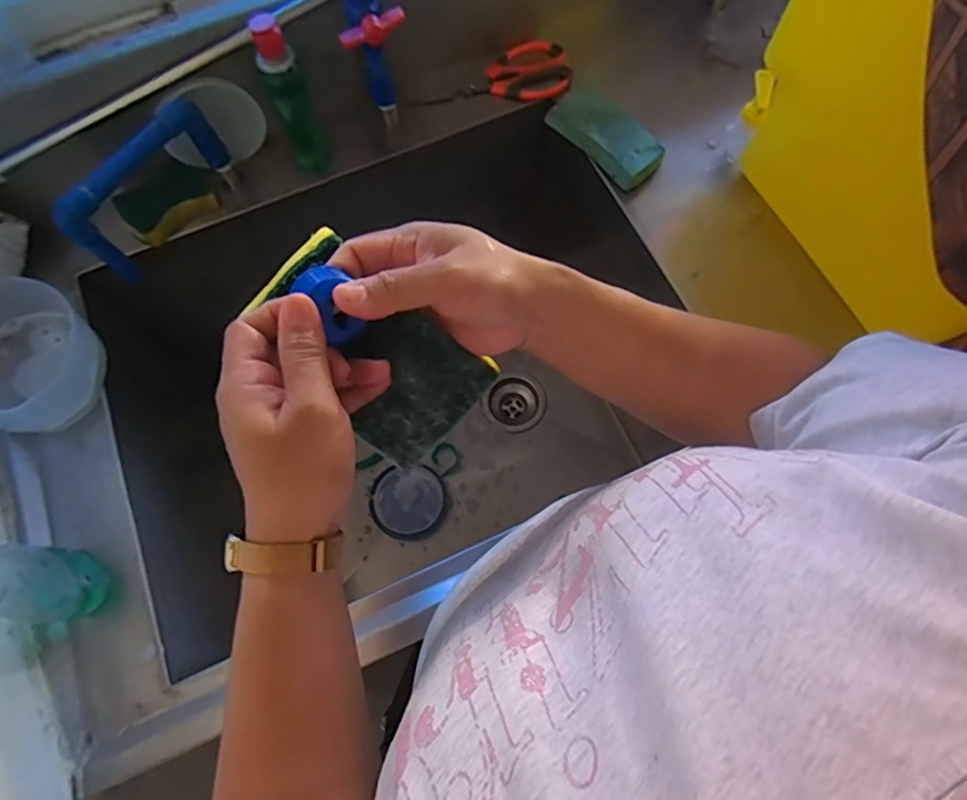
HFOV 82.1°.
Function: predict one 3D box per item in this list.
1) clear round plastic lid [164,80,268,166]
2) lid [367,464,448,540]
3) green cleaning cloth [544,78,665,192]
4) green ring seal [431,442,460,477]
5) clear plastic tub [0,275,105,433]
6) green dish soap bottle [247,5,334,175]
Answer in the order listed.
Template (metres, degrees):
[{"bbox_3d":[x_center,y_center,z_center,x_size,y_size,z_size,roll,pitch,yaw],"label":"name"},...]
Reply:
[{"bbox_3d":[-0.297,-0.305,0.613,0.105,0.087,0.015,-19,58,-16],"label":"clear round plastic lid"},{"bbox_3d":[-0.122,0.164,0.900,0.120,0.019,0.111,-1,71,2],"label":"lid"},{"bbox_3d":[0.143,-0.309,0.650,0.061,0.033,0.143,-39,74,-10],"label":"green cleaning cloth"},{"bbox_3d":[-0.063,0.095,0.930,0.045,0.004,0.046,-34,84,-16],"label":"green ring seal"},{"bbox_3d":[-0.478,-0.046,0.550,0.150,0.076,0.141,-1,71,2],"label":"clear plastic tub"},{"bbox_3d":[-0.206,-0.319,0.598,0.046,0.170,0.038,-24,72,-6],"label":"green dish soap bottle"}]

